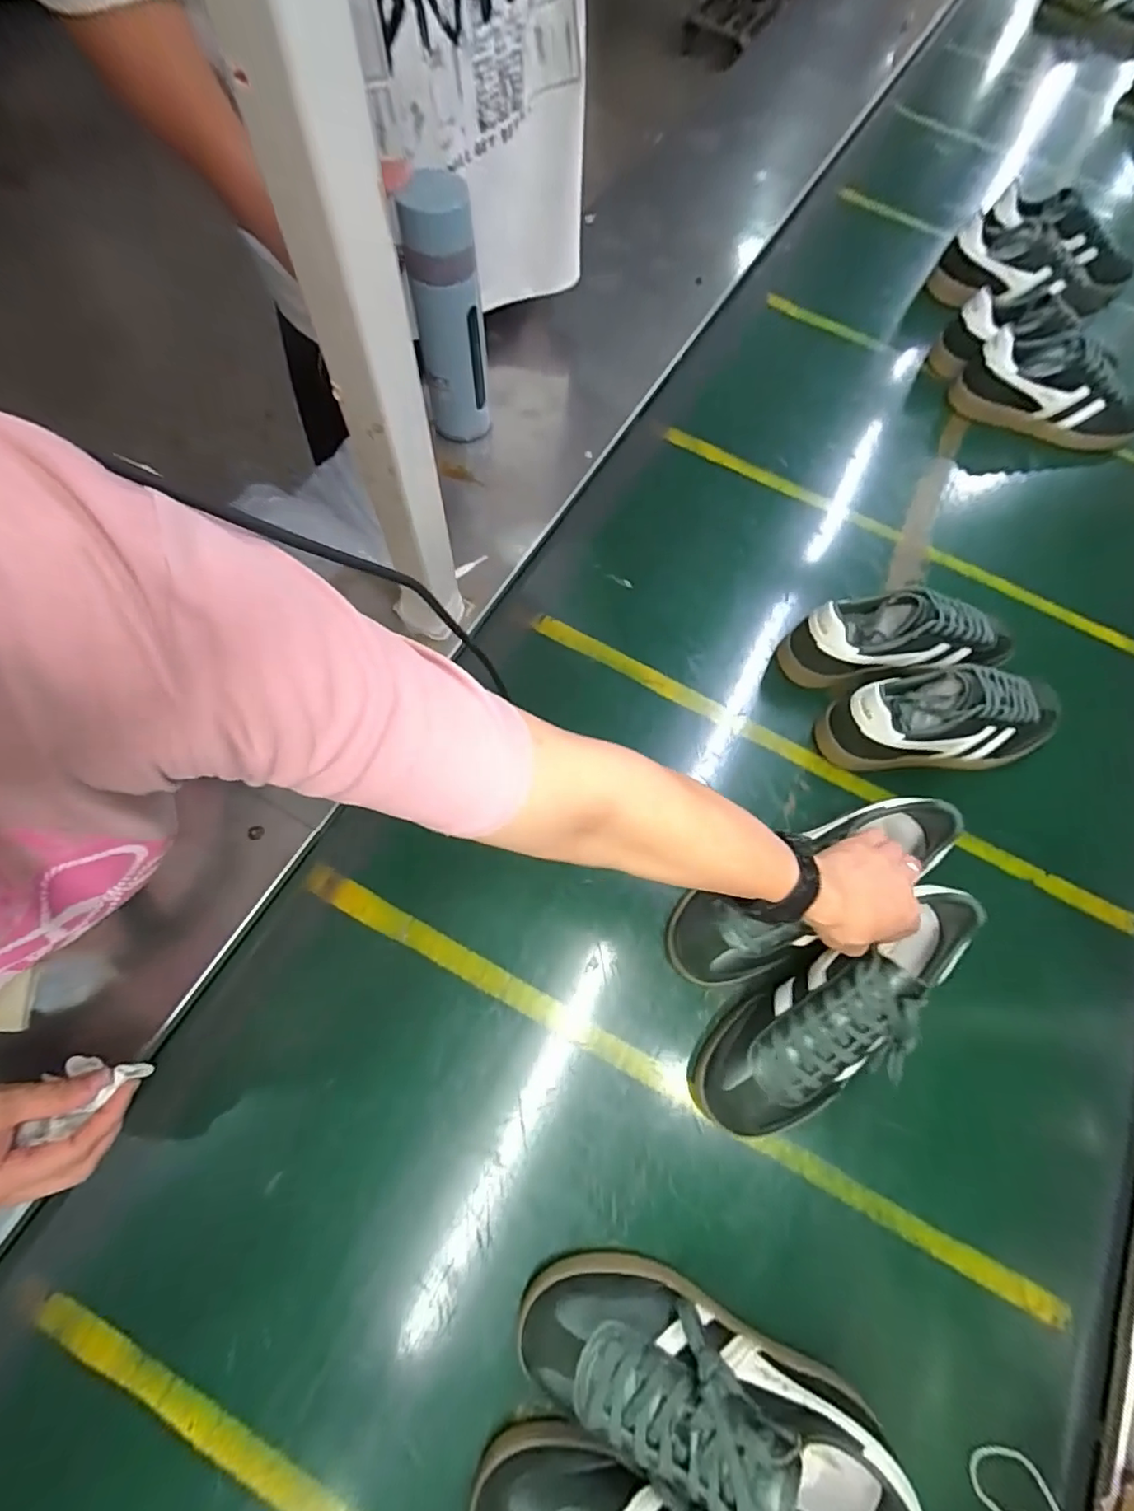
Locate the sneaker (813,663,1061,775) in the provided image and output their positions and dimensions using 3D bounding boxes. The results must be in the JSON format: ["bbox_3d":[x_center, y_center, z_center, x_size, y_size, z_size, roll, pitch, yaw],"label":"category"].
[{"bbox_3d":[0.401,-0.039,0.588,0.257,0.095,0.091,-5,71,-7],"label":"sneaker"}]

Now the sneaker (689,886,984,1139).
[{"bbox_3d":[0.228,0.216,0.475,0.271,0.086,0.094,-35,72,-1],"label":"sneaker"}]

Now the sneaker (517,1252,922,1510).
[{"bbox_3d":[0.092,0.442,0.385,0.257,0.097,0.099,28,70,5],"label":"sneaker"}]

